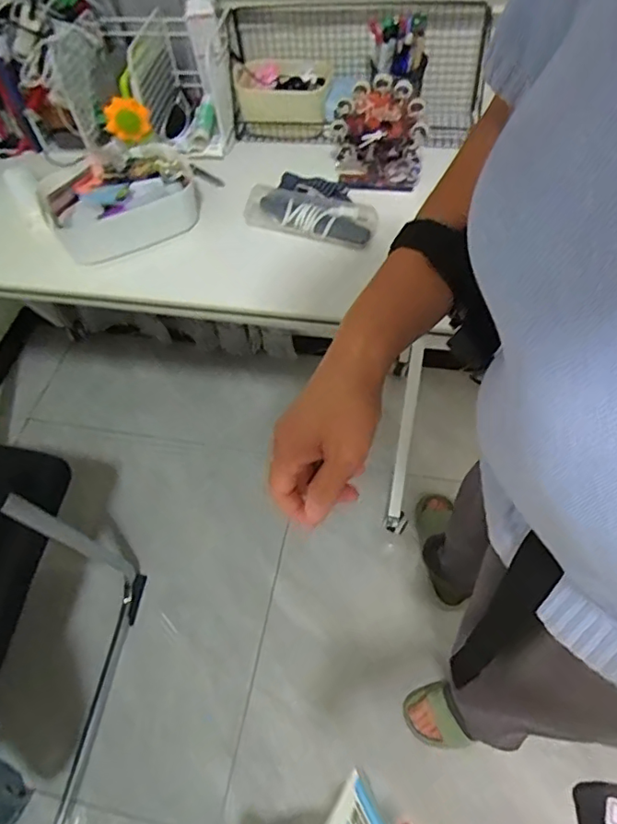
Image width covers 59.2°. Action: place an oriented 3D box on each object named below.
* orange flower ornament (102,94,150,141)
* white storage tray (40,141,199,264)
[{"bbox_3d":[-0.259,-0.423,0.784,0.021,0.065,0.068,38,67,24],"label":"orange flower ornament"},{"bbox_3d":[-0.268,-0.301,0.774,0.197,0.080,0.138,-30,60,-15],"label":"white storage tray"}]

